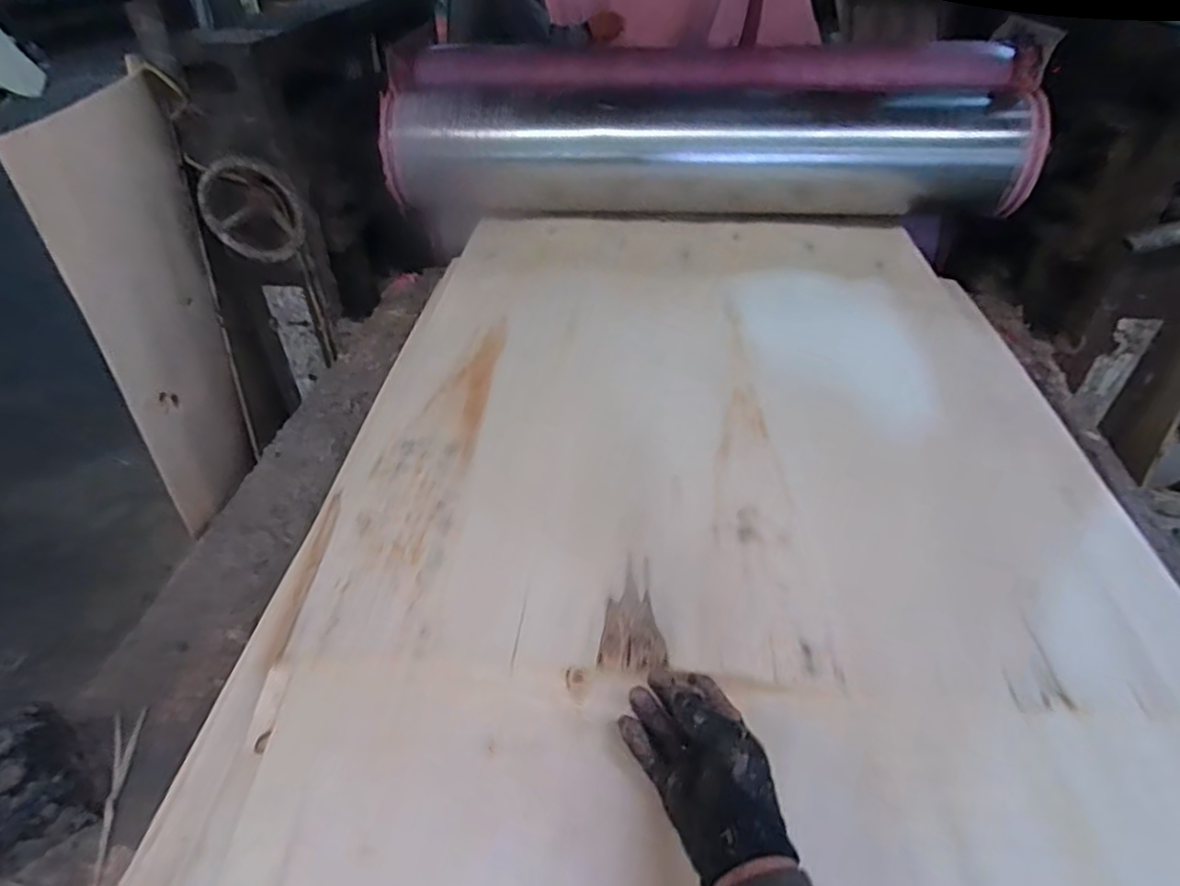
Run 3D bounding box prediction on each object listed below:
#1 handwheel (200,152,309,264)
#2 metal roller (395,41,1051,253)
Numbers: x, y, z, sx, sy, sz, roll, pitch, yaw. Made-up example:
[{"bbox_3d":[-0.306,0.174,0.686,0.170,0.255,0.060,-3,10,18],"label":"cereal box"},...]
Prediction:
[{"bbox_3d":[-0.539,-0.376,1.049,0.145,0.154,0.049,-2,39,-3],"label":"handwheel"},{"bbox_3d":[0.197,-0.554,1.212,1.136,0.255,0.295,-1,40,-3],"label":"metal roller"}]

